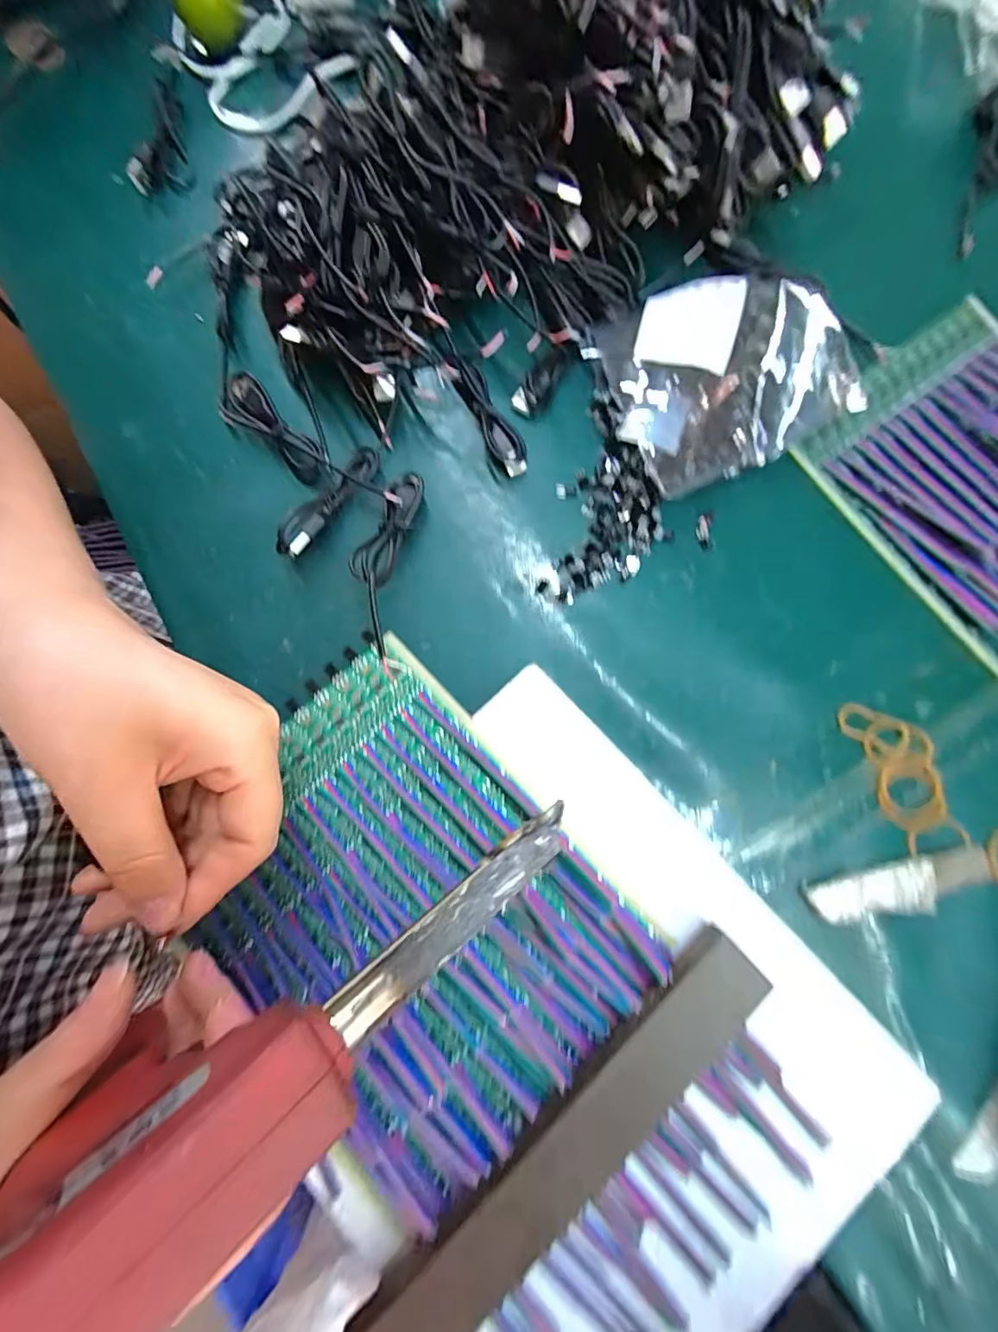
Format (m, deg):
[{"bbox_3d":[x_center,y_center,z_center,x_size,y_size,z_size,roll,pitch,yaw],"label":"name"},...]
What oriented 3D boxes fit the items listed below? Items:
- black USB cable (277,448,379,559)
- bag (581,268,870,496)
[{"bbox_3d":[-0.100,-0.097,0.287,0.020,0.018,0.080,35,82,7],"label":"black USB cable"},{"bbox_3d":[0.132,-0.171,0.285,0.128,0.044,0.115,-21,80,-3],"label":"bag"}]

